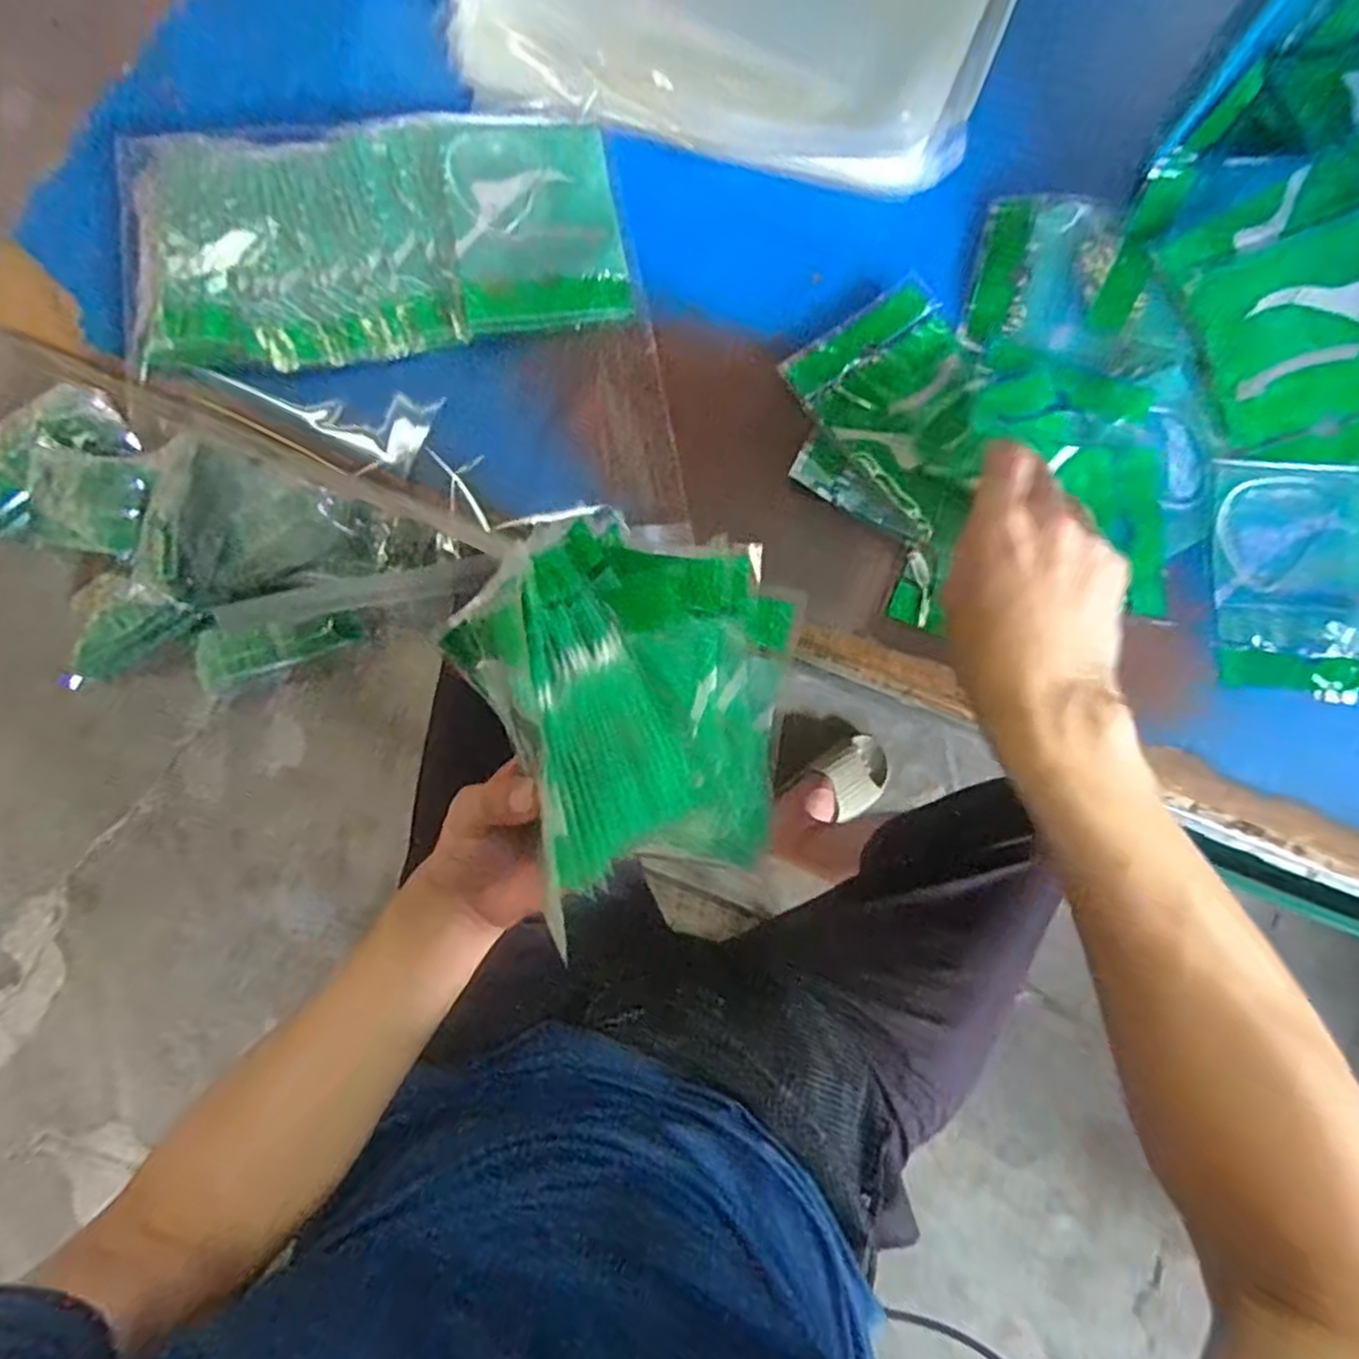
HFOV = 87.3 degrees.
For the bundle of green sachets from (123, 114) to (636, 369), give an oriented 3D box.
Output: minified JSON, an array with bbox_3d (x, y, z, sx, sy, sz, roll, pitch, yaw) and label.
[{"bbox_3d":[-0.176,-0.262,0.421,0.277,0.031,0.137,-10,78,-2],"label":"bundle of green sachets"}]

